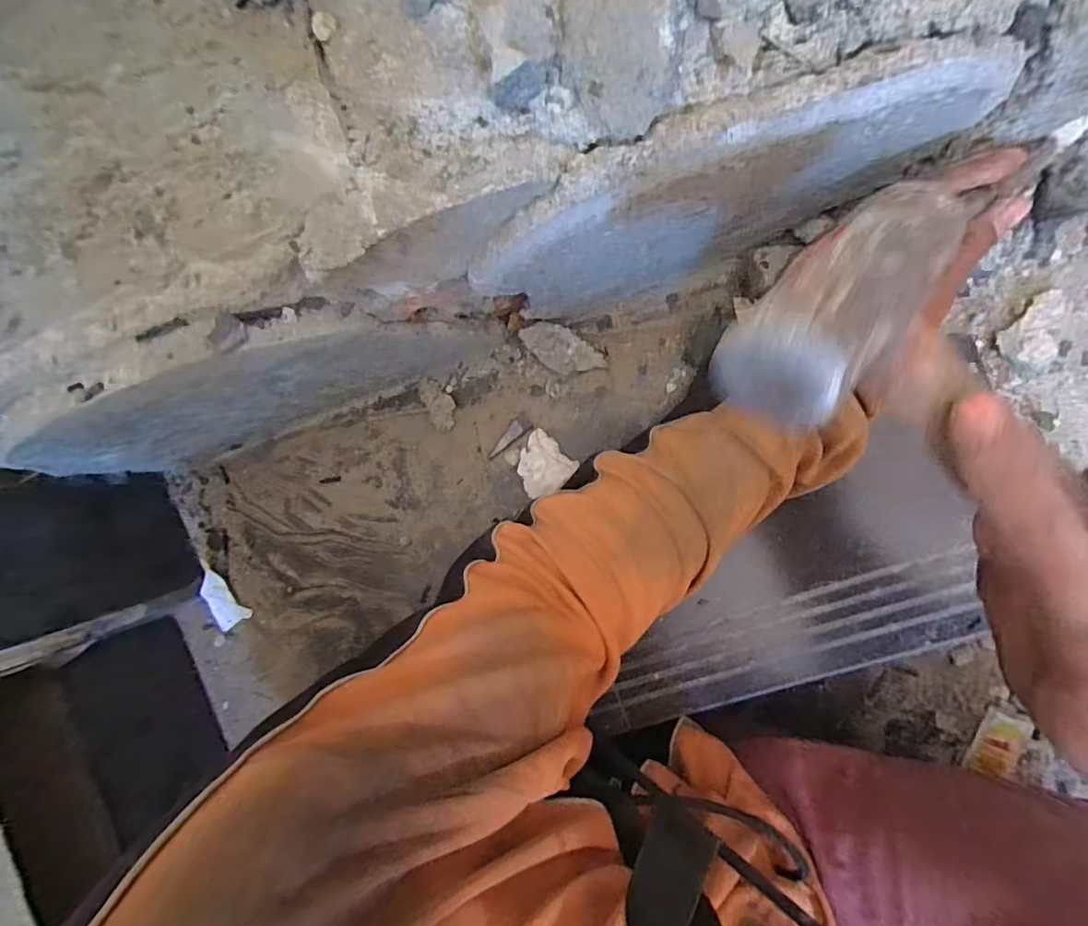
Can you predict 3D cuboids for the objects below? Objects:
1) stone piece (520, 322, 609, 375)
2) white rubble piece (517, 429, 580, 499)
[{"bbox_3d":[0.013,-0.078,0.366,0.060,0.010,0.027,24,95,-5],"label":"stone piece"},{"bbox_3d":[-0.002,0.003,0.381,0.040,0.011,0.039,42,97,6],"label":"white rubble piece"}]

